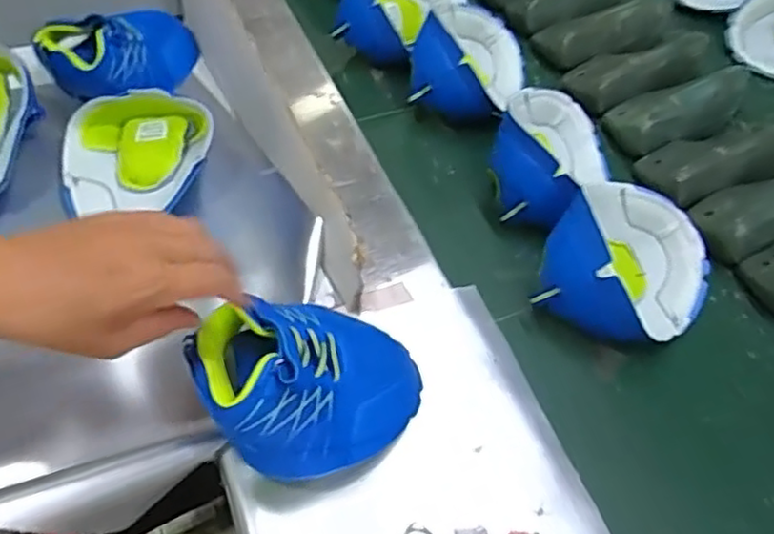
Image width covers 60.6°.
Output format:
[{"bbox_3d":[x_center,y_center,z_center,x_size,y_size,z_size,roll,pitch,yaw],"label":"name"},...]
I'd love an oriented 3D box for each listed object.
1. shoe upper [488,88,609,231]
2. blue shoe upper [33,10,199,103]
[{"bbox_3d":[0.167,-0.121,0.709,0.119,0.082,0.197,20,41,10],"label":"shoe upper"},{"bbox_3d":[-0.298,-0.249,0.762,0.086,0.083,0.183,31,38,21],"label":"blue shoe upper"}]

